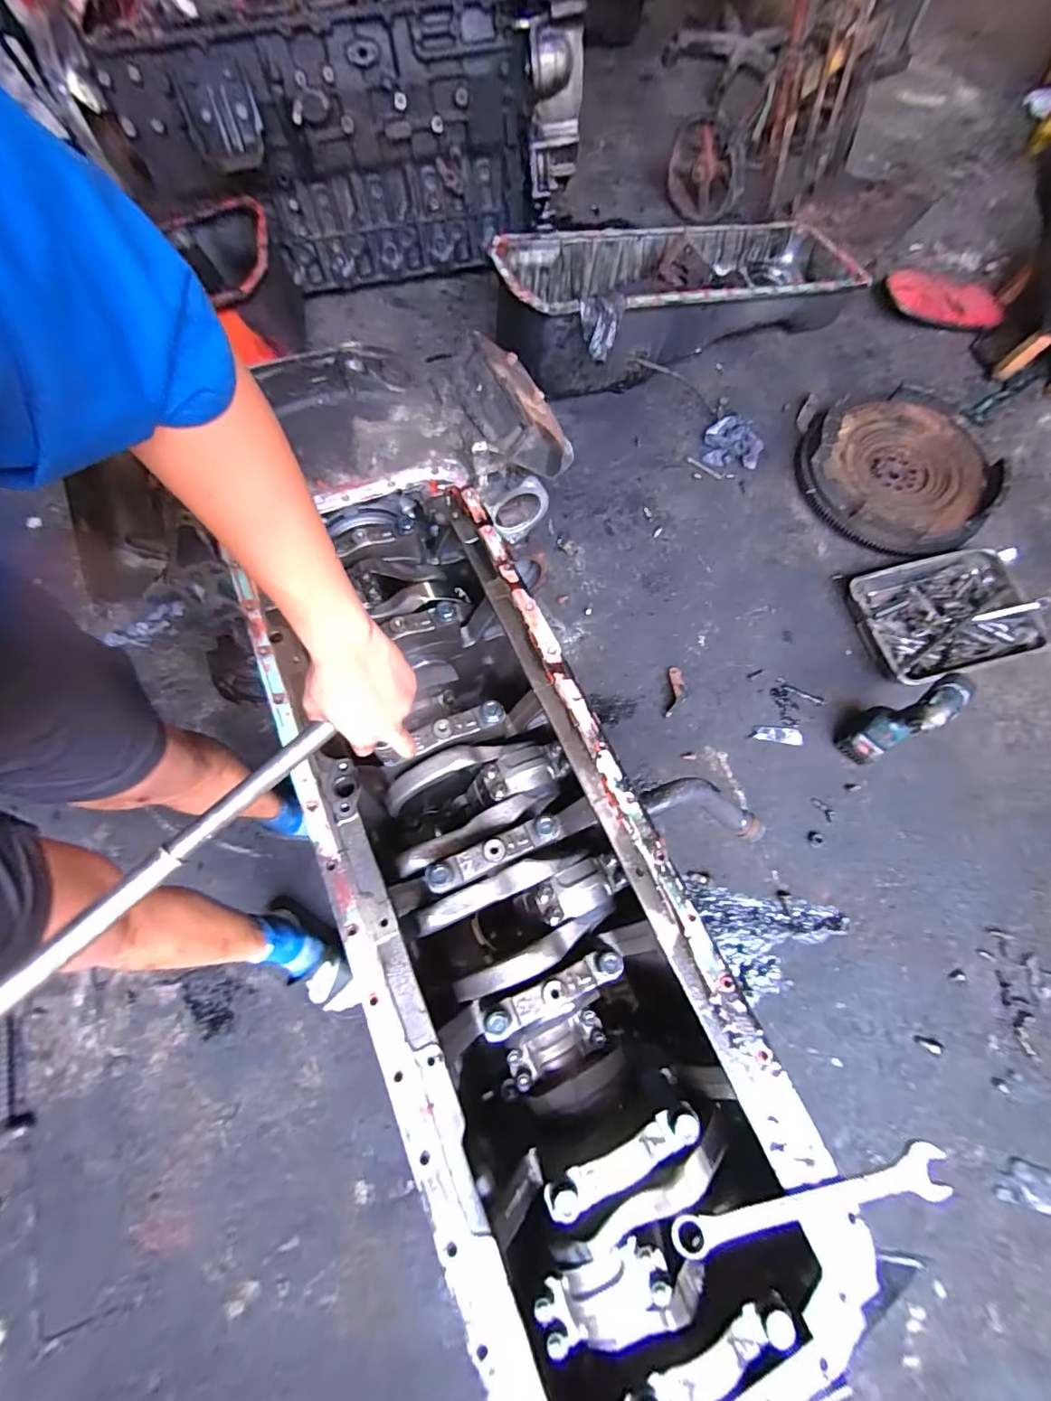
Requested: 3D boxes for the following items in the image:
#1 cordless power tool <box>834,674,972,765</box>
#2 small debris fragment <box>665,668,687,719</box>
[{"bbox_3d":[0.757,0.043,1.037,0.128,0.277,0.089,-30,71,-7],"label":"cordless power tool"},{"bbox_3d":[0.354,-0.019,1.194,0.049,0.034,0.126,9,71,4],"label":"small debris fragment"}]

